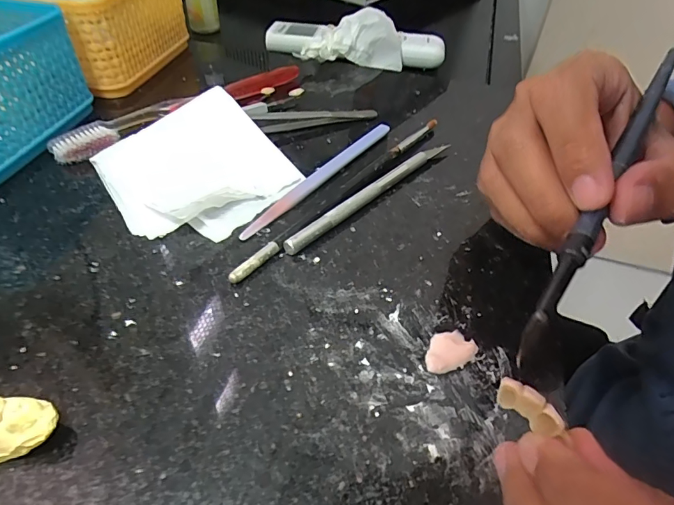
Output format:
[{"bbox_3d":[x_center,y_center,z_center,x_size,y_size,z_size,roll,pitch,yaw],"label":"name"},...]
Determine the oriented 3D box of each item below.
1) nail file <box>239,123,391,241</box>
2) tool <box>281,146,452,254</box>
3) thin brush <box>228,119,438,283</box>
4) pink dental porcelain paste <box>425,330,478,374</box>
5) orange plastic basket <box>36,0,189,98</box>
[{"bbox_3d":[-0.007,-0.048,0.260,0.010,0.004,0.139,28,49,23],"label":"nail file"},{"bbox_3d":[0.022,-0.035,0.248,0.007,0.008,0.134,34,52,28],"label":"tool"},{"bbox_3d":[0.010,-0.040,0.251,0.011,0.008,0.189,31,50,26],"label":"thin brush"},{"bbox_3d":[0.045,0.039,0.177,0.023,0.004,0.016,-18,48,-21],"label":"pink dental porcelain paste"},{"bbox_3d":[-0.208,-0.189,0.350,0.136,0.067,0.132,12,45,9],"label":"orange plastic basket"}]

